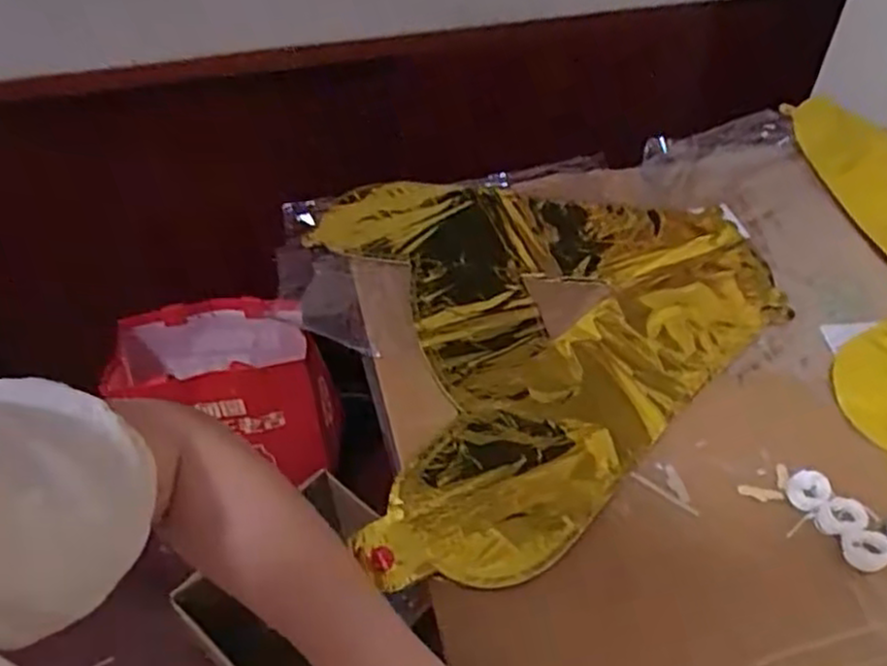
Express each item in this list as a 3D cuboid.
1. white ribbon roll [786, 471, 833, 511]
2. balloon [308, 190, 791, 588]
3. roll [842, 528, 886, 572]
[{"bbox_3d":[0.228,0.098,0.468,0.027,0.007,0.023,-36,58,-26],"label":"white ribbon roll"},{"bbox_3d":[0.088,-0.015,0.572,0.334,0.006,0.373,-9,50,-7],"label":"balloon"},{"bbox_3d":[0.251,0.128,0.444,0.028,0.005,0.023,-11,50,-8],"label":"roll"}]

